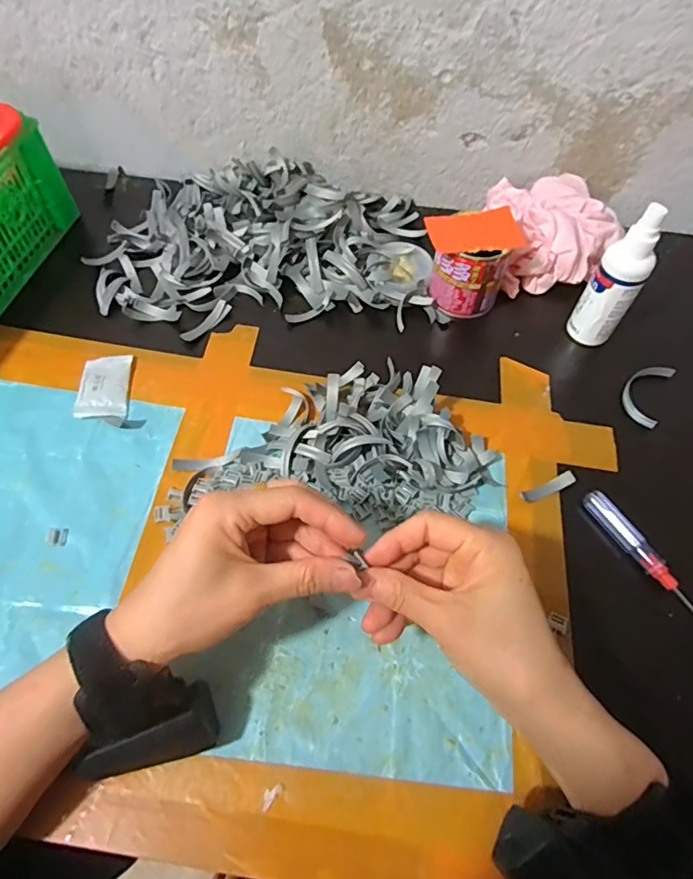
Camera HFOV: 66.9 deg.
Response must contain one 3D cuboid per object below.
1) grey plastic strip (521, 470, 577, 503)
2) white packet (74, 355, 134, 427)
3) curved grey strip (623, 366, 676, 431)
[{"bbox_3d":[0.155,0.037,0.405,0.044,0.008,0.010,-20,61,-13],"label":"grey plastic strip"},{"bbox_3d":[-0.204,-0.044,0.443,0.040,0.010,0.074,-5,58,-4],"label":"white packet"},{"bbox_3d":[0.260,-0.040,0.458,0.032,0.012,0.071,27,62,15],"label":"curved grey strip"}]

